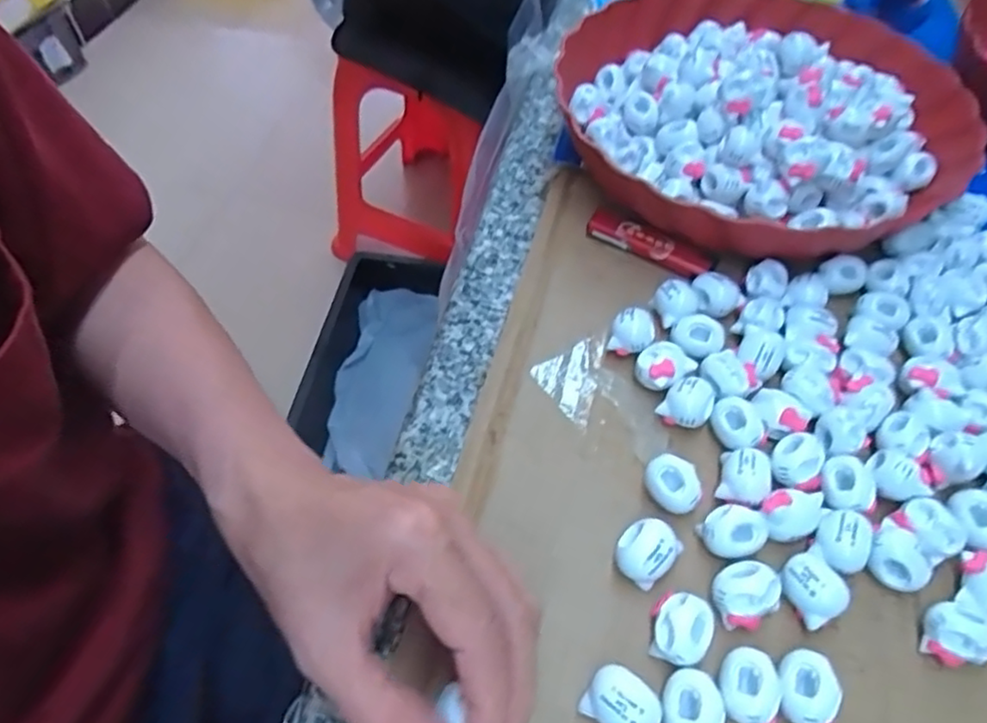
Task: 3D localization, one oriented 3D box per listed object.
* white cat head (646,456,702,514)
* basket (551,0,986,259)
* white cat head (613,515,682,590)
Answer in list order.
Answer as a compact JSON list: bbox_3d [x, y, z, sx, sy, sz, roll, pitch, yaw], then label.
[{"bbox_3d":[0.078,0.054,0.288,0.024,0.017,0.018,22,57,14],"label":"white cat head"},{"bbox_3d":[0.152,-0.155,0.410,0.242,0.070,0.227,1,54,-1],"label":"basket"},{"bbox_3d":[0.063,0.077,0.270,0.023,0.016,0.023,29,59,18],"label":"white cat head"}]

